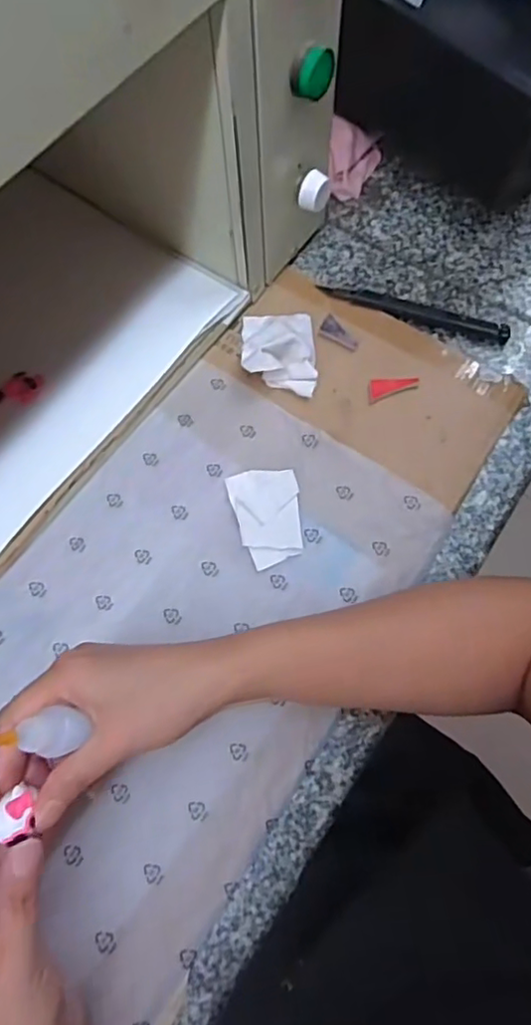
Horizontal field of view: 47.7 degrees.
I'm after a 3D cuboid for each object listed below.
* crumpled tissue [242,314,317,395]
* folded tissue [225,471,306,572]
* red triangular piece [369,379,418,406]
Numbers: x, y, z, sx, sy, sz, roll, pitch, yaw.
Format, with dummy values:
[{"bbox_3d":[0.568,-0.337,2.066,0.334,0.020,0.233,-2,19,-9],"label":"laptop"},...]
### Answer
[{"bbox_3d":[0.010,-0.125,0.441,0.053,0.028,0.072,-1,69,0],"label":"crumpled tissue"},{"bbox_3d":[0.003,0.002,0.404,0.044,0.006,0.066,-15,70,-5],"label":"folded tissue"},{"bbox_3d":[0.092,-0.093,0.440,0.039,0.005,0.018,-20,70,-7],"label":"red triangular piece"}]

